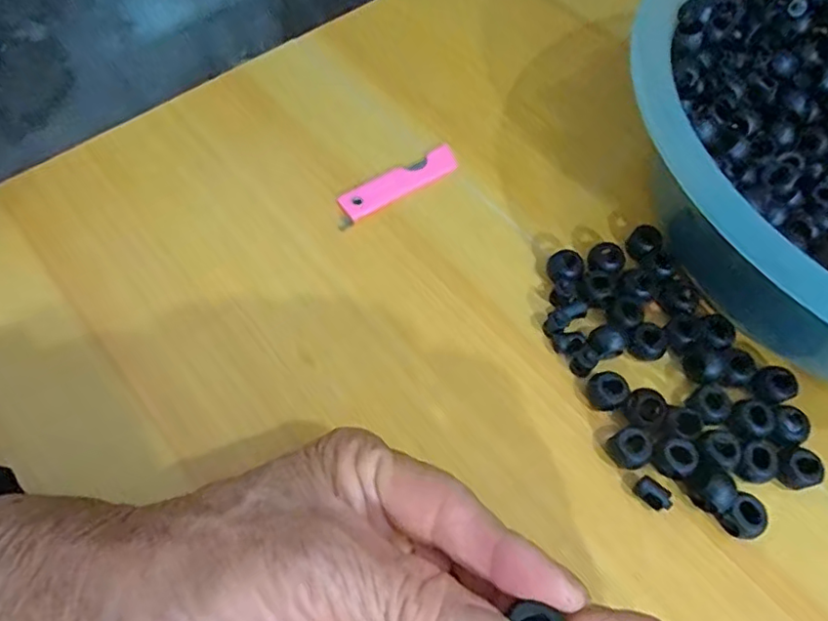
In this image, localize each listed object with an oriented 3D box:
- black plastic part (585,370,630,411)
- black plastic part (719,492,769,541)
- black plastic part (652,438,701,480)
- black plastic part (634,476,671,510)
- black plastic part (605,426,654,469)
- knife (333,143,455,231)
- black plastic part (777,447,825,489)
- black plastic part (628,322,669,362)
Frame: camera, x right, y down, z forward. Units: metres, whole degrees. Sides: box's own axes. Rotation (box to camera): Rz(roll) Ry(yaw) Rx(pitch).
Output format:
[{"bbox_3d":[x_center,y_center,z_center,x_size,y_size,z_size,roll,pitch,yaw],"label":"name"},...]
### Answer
[{"bbox_3d":[0.086,0.036,0.258,0.016,0.013,0.014,41,68,18],"label":"black plastic part"},{"bbox_3d":[0.133,0.083,0.233,0.015,0.010,0.015,1,62,-1],"label":"black plastic part"},{"bbox_3d":[0.110,0.063,0.243,0.015,0.011,0.014,1,62,-1],"label":"black plastic part"},{"bbox_3d":[0.098,0.075,0.238,0.008,0.007,0.015,-33,68,-17],"label":"black plastic part"},{"bbox_3d":[0.090,0.059,0.245,0.015,0.014,0.016,1,62,-1],"label":"black plastic part"},{"bbox_3d":[-0.008,-0.068,0.311,0.075,0.005,0.018,-32,67,-17],"label":"knife"},{"bbox_3d":[0.161,0.067,0.243,0.017,0.010,0.015,-13,63,-8],"label":"black plastic part"},{"bbox_3d":[0.109,0.015,0.270,0.017,0.010,0.016,1,62,-1],"label":"black plastic part"}]

